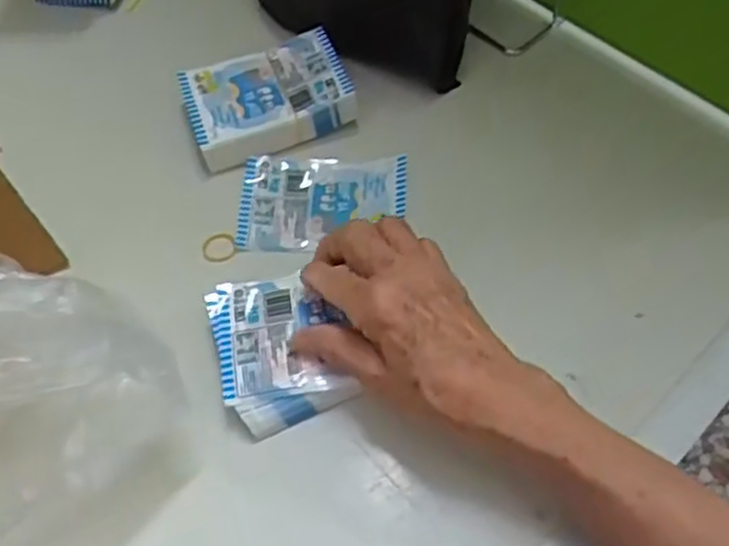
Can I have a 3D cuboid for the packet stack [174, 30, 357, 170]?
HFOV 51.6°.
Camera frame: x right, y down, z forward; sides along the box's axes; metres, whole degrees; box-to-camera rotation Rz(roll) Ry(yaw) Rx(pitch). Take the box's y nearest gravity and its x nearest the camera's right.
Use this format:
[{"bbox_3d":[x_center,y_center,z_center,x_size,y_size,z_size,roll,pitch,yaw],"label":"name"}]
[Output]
[{"bbox_3d":[-0.064,-0.116,0.501,0.104,0.030,0.074,-21,62,-10],"label":"packet stack"}]

